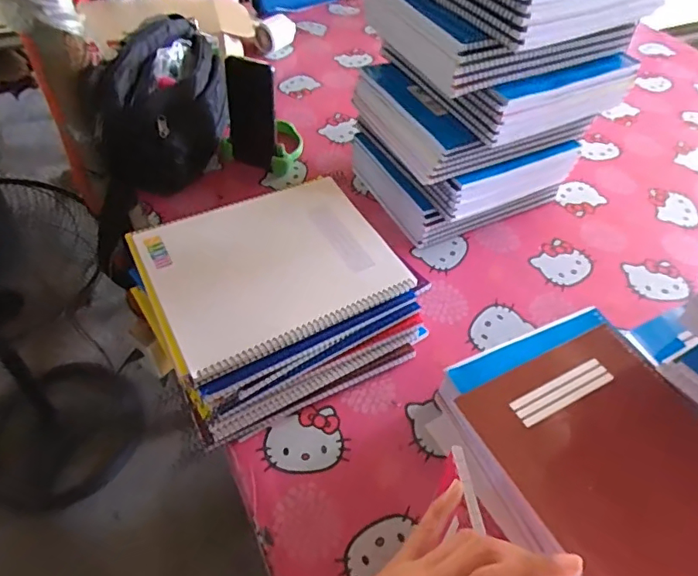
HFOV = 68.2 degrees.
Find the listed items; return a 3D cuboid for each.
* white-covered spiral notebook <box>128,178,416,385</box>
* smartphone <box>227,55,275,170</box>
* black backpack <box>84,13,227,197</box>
[{"bbox_3d":[-0.084,-0.030,0.561,0.248,0.016,0.200,-23,59,-20],"label":"white-covered spiral notebook"},{"bbox_3d":[-0.144,-0.255,0.761,0.072,0.158,0.012,15,42,10],"label":"smartphone"},{"bbox_3d":[-0.261,-0.270,0.766,0.106,0.172,0.247,17,51,13],"label":"black backpack"}]

